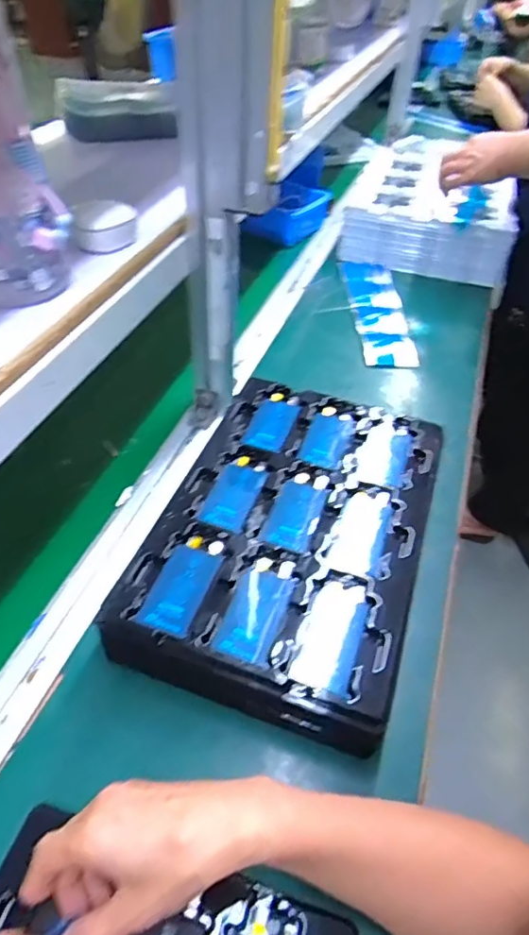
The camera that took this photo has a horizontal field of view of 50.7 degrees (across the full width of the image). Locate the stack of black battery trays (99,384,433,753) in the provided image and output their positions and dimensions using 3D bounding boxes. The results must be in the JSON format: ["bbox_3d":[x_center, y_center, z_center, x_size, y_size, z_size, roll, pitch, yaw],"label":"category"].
[{"bbox_3d":[0.031,0.057,0.536,0.227,0.060,0.338,16,47,13],"label":"stack of black battery trays"}]

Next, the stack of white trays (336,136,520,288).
[{"bbox_3d":[0.302,-0.479,1.040,0.293,0.122,0.271,11,46,8],"label":"stack of white trays"}]

